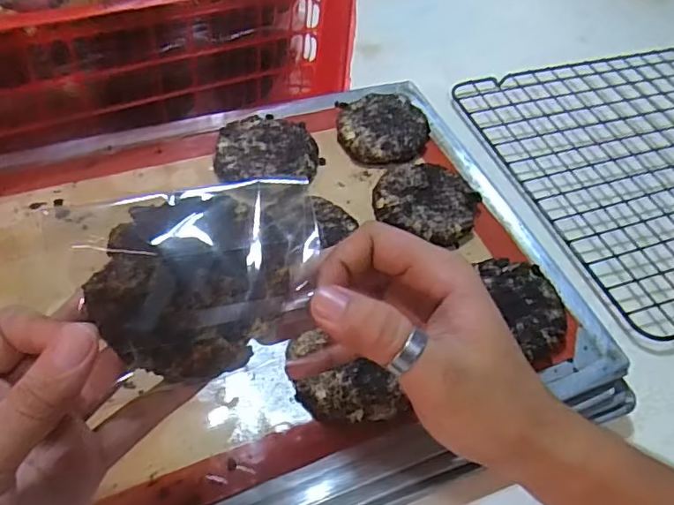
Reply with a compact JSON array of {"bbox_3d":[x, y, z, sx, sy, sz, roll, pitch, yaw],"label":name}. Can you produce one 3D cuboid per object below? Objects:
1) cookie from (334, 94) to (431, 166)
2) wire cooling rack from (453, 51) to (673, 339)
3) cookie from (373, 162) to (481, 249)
[{"bbox_3d":[0.040,-0.108,0.485,0.079,0.019,0.078,9,50,0],"label":"cookie"},{"bbox_3d":[0.371,-0.099,0.556,0.415,0.018,0.322,-11,53,-16],"label":"wire cooling rack"},{"bbox_3d":[0.069,-0.041,0.431,0.077,0.013,0.067,19,51,8],"label":"cookie"}]

